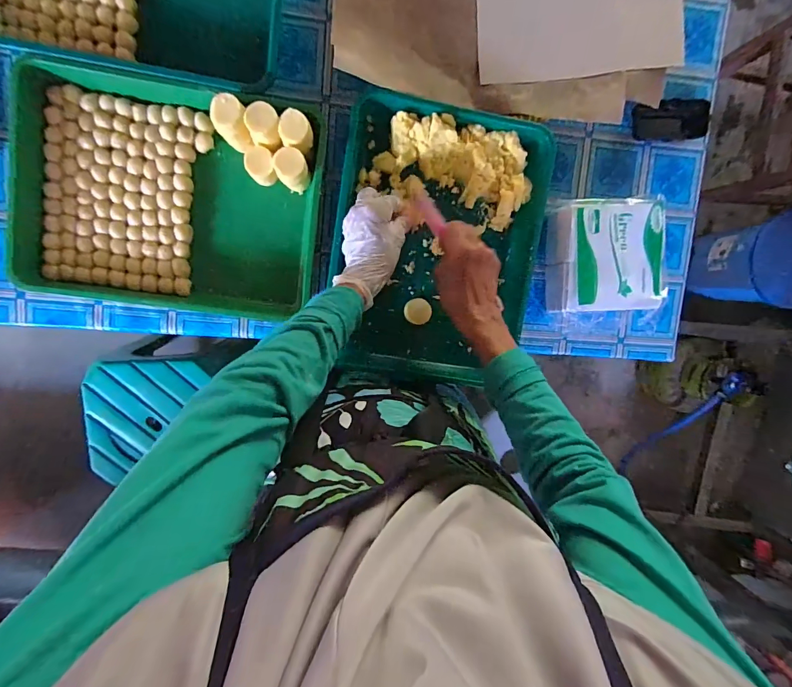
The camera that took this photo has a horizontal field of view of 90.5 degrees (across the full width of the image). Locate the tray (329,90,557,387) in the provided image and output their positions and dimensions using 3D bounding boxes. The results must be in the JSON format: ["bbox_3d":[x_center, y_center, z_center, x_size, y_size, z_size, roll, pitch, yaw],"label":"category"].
[{"bbox_3d":[0.059,-0.128,0.543,0.275,0.049,0.365,8,96,-7],"label":"tray"}]

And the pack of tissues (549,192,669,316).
[{"bbox_3d":[0.293,-0.122,0.553,0.159,0.063,0.150,-5,98,-5],"label":"pack of tissues"}]

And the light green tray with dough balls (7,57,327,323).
[{"bbox_3d":[-0.281,-0.180,0.496,0.358,0.077,0.275,8,96,-7],"label":"light green tray with dough balls"}]

